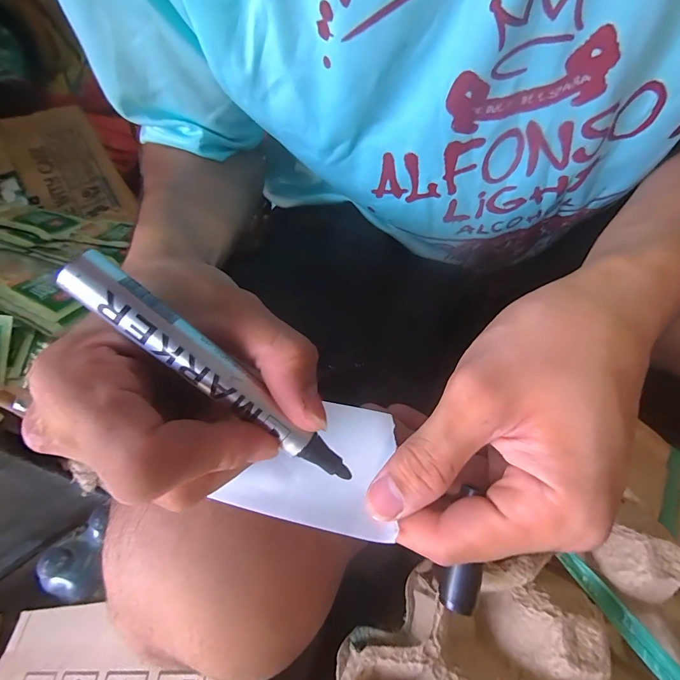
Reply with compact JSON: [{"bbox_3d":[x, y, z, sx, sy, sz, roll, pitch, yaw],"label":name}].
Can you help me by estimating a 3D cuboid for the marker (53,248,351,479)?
[{"bbox_3d":[-0.040,0.013,0.129,0.116,0.012,0.014,41,59,-15],"label":"marker"}]

